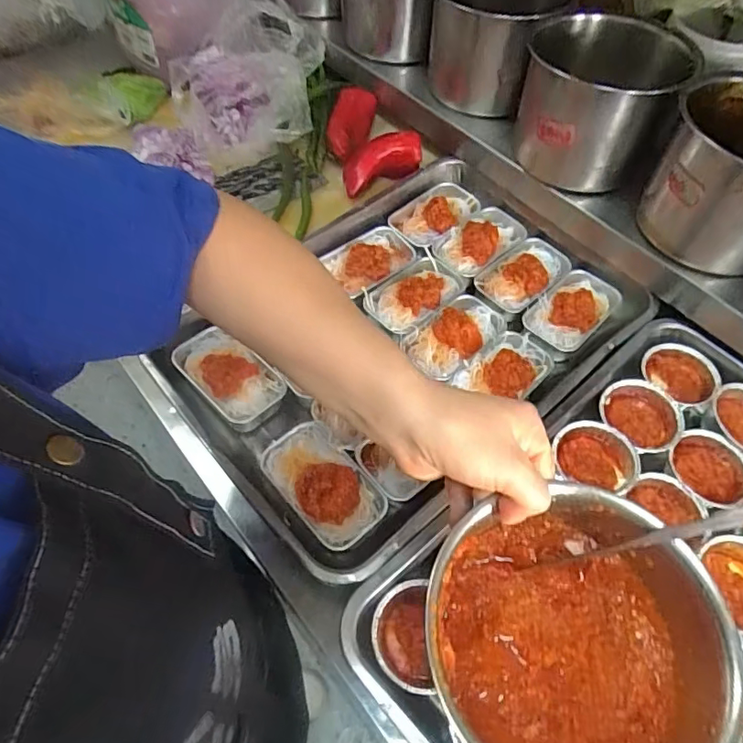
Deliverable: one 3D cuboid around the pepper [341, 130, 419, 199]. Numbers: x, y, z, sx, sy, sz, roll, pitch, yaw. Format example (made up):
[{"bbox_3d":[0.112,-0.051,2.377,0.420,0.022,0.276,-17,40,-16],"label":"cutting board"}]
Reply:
[{"bbox_3d":[0.015,-0.271,0.707,0.111,0.047,0.062,-24,58,12],"label":"pepper"}]

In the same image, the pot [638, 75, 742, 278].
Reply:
[{"bbox_3d":[0.378,-0.194,0.560,0.152,0.132,0.153,1,57,-2],"label":"pot"}]

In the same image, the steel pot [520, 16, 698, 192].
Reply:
[{"bbox_3d":[0.255,-0.316,0.637,0.165,0.132,0.168,17,58,9],"label":"steel pot"}]

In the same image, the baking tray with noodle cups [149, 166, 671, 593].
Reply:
[{"bbox_3d":[0.037,-0.047,0.601,0.481,0.044,0.350,-37,66,-23],"label":"baking tray with noodle cups"}]

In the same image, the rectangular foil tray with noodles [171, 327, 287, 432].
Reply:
[{"bbox_3d":[-0.148,0.002,0.562,0.120,0.033,0.069,40,64,21],"label":"rectangular foil tray with noodles"}]

